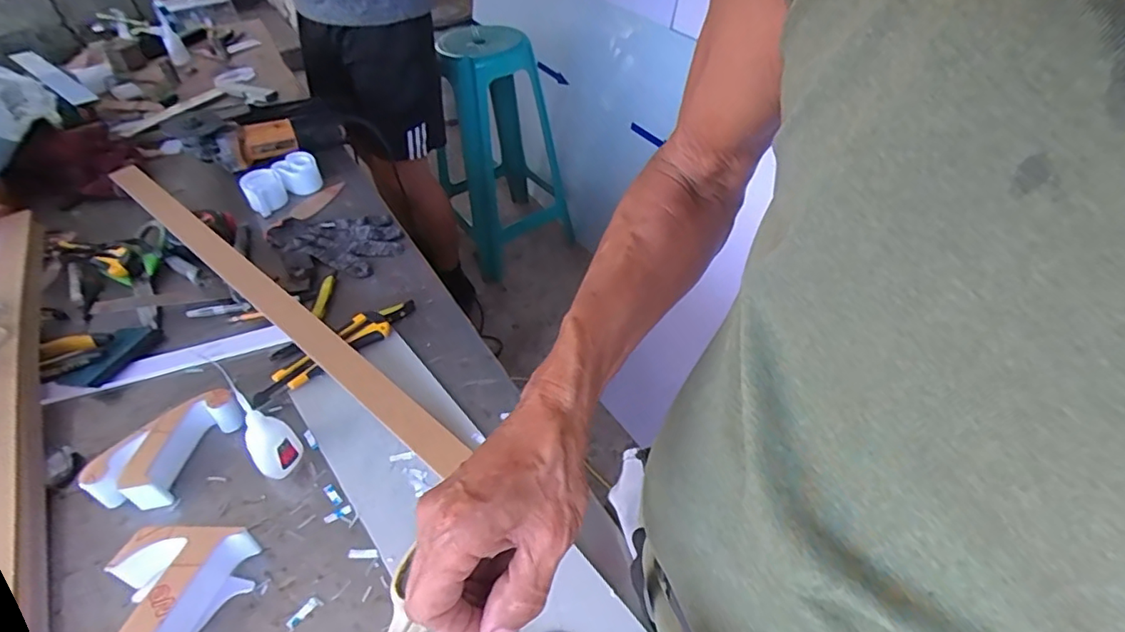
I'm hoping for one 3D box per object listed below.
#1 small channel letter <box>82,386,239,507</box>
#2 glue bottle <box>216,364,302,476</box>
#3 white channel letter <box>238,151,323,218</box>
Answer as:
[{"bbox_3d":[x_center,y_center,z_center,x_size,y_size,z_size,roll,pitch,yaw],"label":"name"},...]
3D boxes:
[{"bbox_3d":[-0.392,0.132,0.569,0.063,0.042,0.135,20,48,21],"label":"small channel letter"},{"bbox_3d":[-0.284,0.103,0.533,0.030,0.127,0.037,3,45,5],"label":"glue bottle"},{"bbox_3d":[-0.456,-0.222,0.934,0.062,0.040,0.129,29,51,27],"label":"white channel letter"}]

